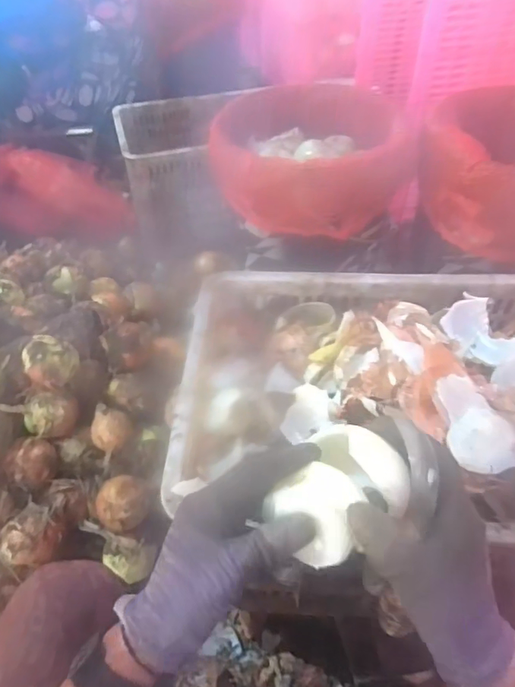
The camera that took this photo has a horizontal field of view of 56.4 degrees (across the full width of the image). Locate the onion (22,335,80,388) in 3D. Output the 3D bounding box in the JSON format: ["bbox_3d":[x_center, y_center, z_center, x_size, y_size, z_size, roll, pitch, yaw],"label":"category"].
[{"bbox_3d":[-0.313,0.029,0.732,0.076,0.061,0.067,-22,52,-18],"label":"onion"}]

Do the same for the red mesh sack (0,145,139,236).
[{"bbox_3d":[-0.592,-0.428,1.355,0.490,0.191,0.173,11,47,-15],"label":"red mesh sack"}]

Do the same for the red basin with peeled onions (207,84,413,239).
[{"bbox_3d":[0.086,-0.317,0.809,0.286,0.121,0.288,0,48,0],"label":"red basin with peeled onions"}]

